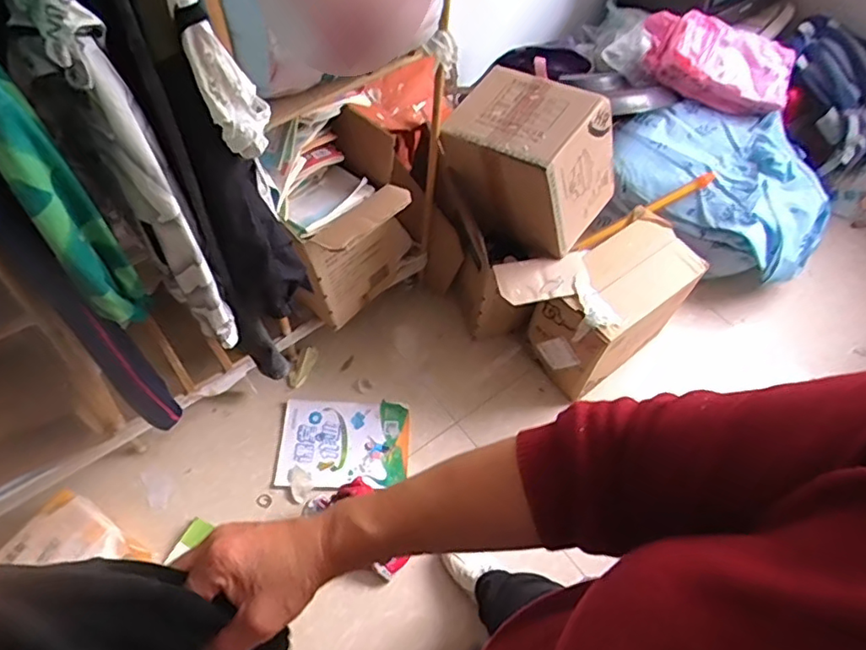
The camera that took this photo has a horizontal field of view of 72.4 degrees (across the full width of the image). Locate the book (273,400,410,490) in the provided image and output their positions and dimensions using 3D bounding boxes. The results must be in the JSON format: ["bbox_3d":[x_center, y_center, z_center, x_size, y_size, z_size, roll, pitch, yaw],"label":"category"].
[{"bbox_3d":[-0.209,0.275,1.392,0.297,0.014,0.213,1,57,-3],"label":"book"}]

